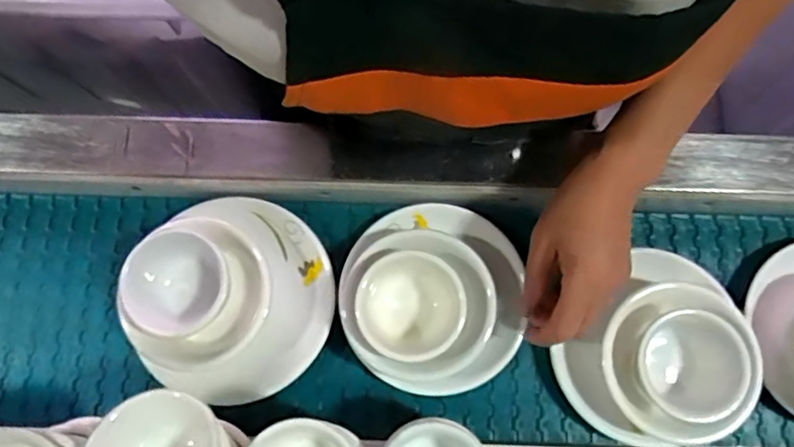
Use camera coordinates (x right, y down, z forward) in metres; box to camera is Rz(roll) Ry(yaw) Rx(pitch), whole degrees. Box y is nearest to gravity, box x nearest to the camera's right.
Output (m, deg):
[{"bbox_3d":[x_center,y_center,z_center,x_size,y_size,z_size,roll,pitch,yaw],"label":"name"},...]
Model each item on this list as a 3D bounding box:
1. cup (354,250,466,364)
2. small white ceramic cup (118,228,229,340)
[{"bbox_3d":[0.009,0.064,0.467,0.075,0.054,0.077,0,76,-1],"label":"cup"},{"bbox_3d":[-0.179,0.046,0.486,0.078,0.038,0.081,3,86,-37],"label":"small white ceramic cup"}]

